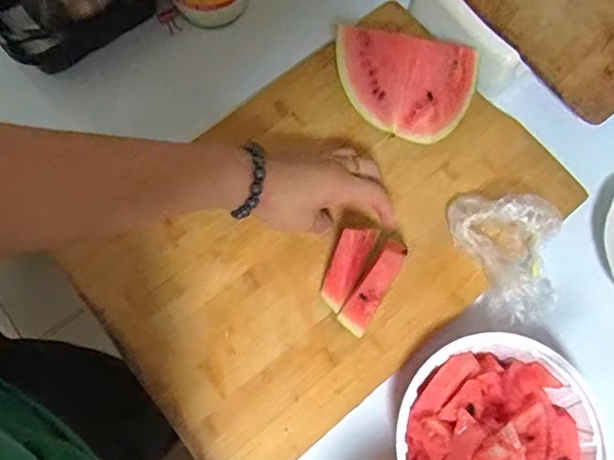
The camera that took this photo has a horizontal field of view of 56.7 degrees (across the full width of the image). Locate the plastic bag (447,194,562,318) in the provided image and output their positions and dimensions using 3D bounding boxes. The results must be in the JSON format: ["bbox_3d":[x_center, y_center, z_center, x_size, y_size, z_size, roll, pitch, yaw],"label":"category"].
[{"bbox_3d":[0.193,0.019,0.529,0.090,0.044,0.128,-16,75,-7],"label":"plastic bag"}]

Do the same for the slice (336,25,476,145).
[{"bbox_3d":[0.090,-0.133,0.542,0.130,0.092,0.089,10,73,1],"label":"slice"}]

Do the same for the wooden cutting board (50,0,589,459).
[{"bbox_3d":[0.017,-0.007,0.548,0.439,0.017,0.290,-38,78,-12],"label":"wooden cutting board"}]

